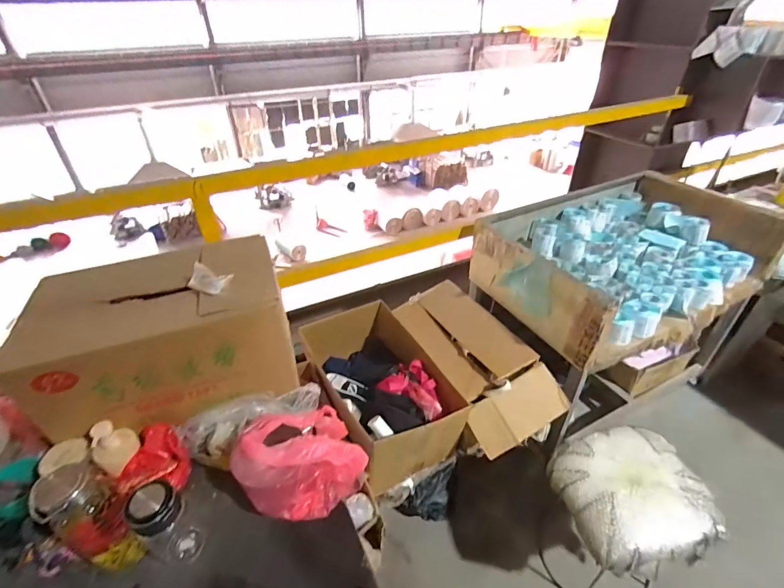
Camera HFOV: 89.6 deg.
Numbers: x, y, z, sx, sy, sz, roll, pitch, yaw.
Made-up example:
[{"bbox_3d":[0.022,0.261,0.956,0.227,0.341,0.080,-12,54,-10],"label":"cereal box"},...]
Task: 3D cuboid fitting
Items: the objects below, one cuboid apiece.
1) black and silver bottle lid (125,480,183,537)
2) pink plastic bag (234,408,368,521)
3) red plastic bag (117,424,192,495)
[{"bbox_3d":[-0.363,0.327,0.603,0.062,0.050,0.065,-1,36,1],"label":"black and silver bottle lid"},{"bbox_3d":[-0.183,0.313,0.757,0.216,0.127,0.181,-20,40,-23],"label":"pink plastic bag"},{"bbox_3d":[-0.458,0.322,0.766,0.106,0.070,0.118,5,37,8],"label":"red plastic bag"}]

